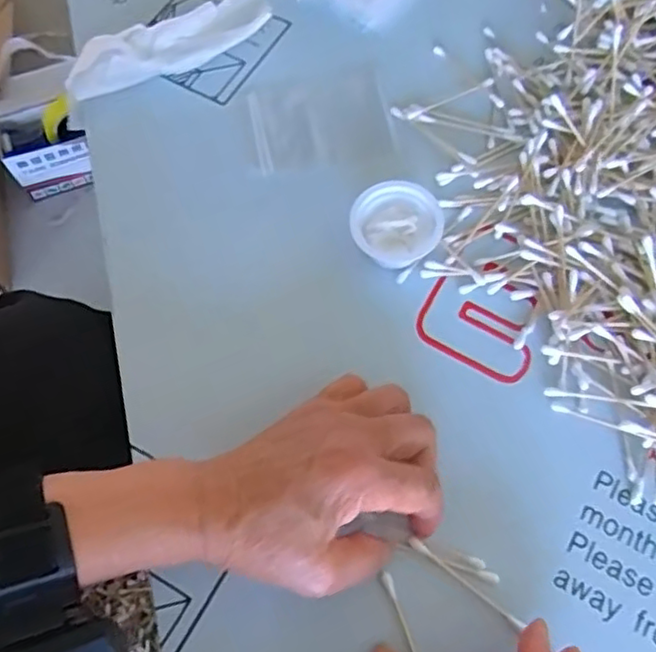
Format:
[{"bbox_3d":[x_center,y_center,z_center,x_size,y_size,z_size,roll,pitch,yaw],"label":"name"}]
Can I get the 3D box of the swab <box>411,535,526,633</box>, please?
[{"bbox_3d":[0.070,0.131,0.327,0.067,0.004,0.005,36,72,10],"label":"swab"}]

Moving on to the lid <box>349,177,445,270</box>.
[{"bbox_3d":[0.042,-0.063,0.388,0.054,0.013,0.049,-24,83,3],"label":"lid"}]

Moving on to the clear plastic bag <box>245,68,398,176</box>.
[{"bbox_3d":[-0.006,-0.142,0.440,0.095,0.005,0.074,-11,69,-1],"label":"clear plastic bag"}]

